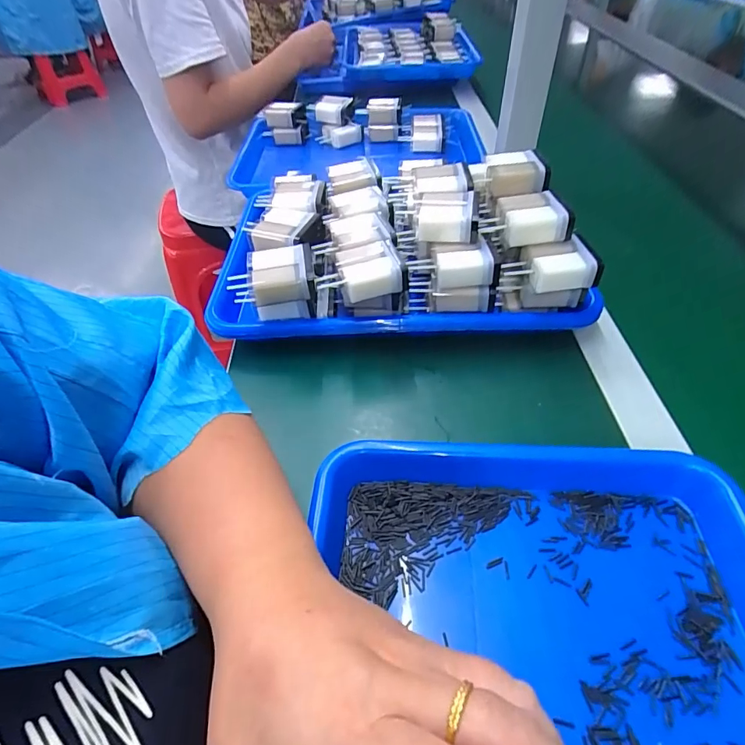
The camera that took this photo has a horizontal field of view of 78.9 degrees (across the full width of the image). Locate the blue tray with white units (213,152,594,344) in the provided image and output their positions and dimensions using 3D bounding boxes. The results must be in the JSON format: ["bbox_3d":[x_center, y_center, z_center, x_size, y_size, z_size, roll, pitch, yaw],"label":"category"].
[{"bbox_3d":[0.023,-0.129,0.421,0.308,0.103,0.220,-1,48,2],"label":"blue tray with white units"}]

